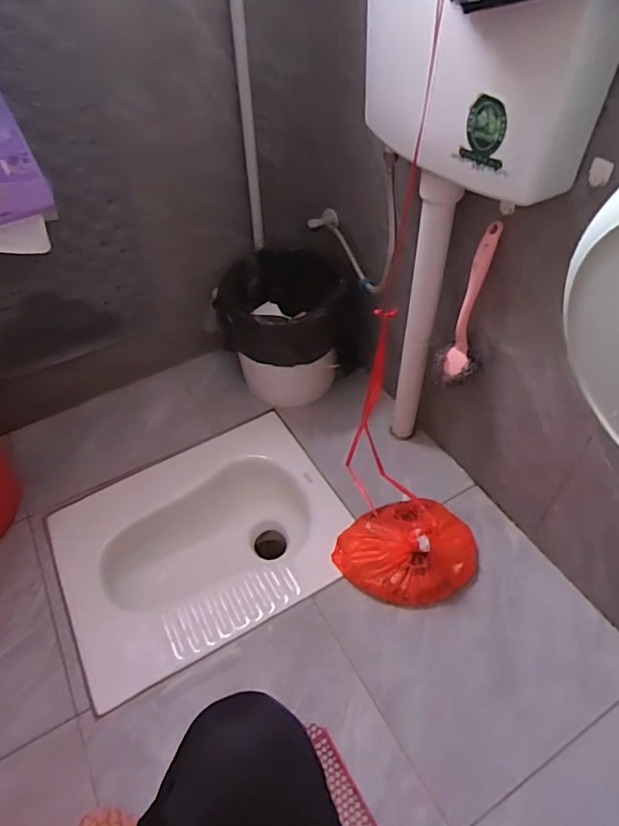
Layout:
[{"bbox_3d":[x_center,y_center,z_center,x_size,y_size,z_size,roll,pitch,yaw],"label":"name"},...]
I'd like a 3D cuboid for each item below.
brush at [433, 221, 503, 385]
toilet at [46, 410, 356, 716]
[{"bbox_3d":[0.247,-0.152,0.790,0.065,0.264,0.050,16,51,16],"label":"brush"},{"bbox_3d":[-0.196,0.275,1.015,0.510,0.178,0.400,-25,52,-19],"label":"toilet"}]

